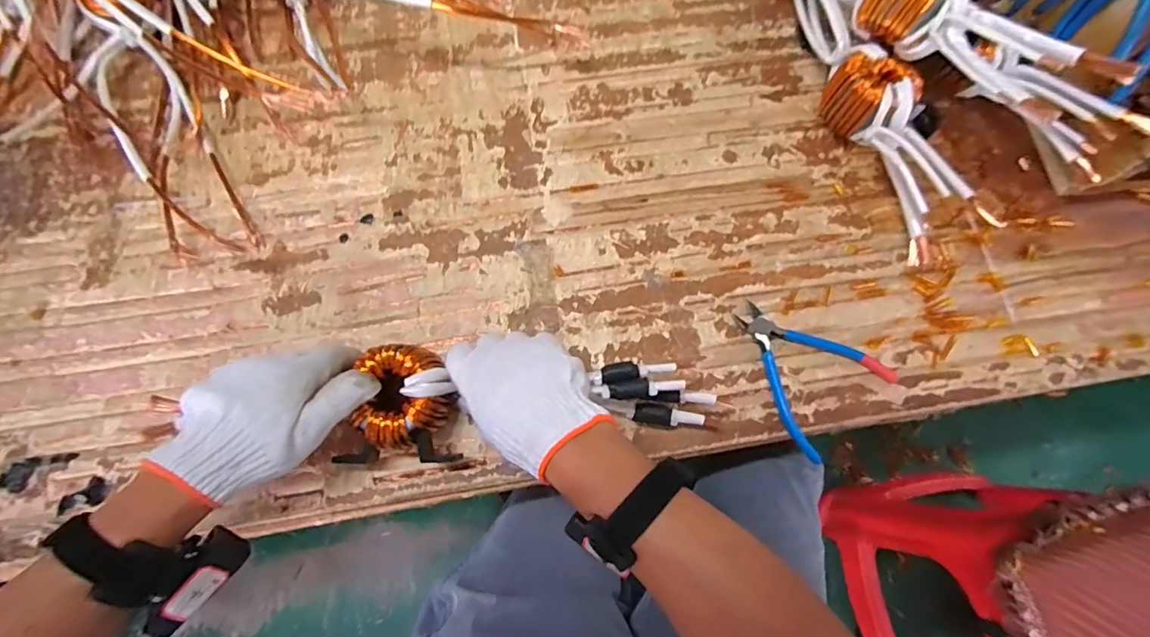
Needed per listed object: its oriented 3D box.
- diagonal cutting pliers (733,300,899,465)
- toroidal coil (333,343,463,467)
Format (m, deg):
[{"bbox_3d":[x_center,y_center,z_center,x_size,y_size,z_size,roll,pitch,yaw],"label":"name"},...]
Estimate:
[{"bbox_3d":[0.211,0.039,0.479,0.116,0.010,0.139,-37,75,-11],"label":"diagonal cutting pliers"},{"bbox_3d":[-0.146,0.072,0.428,0.095,0.054,0.089,0,71,0],"label":"toroidal coil"}]

